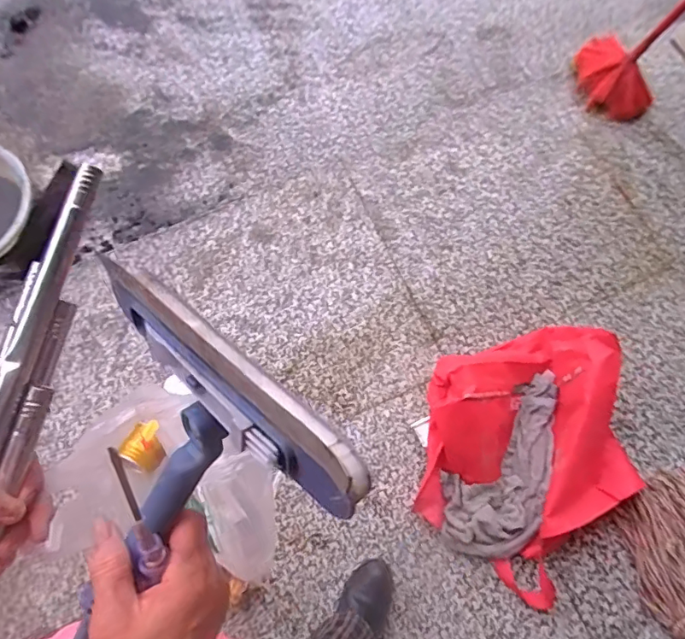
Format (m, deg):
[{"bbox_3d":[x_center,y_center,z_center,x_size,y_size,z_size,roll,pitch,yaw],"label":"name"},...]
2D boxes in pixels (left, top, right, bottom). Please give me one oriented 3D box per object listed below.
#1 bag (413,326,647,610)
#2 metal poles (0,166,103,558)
[{"bbox_3d":[0.357,0.285,0.979,0.415,0.197,0.520,-12,74,-4],"label":"bag"},{"bbox_3d":[-0.228,0.068,0.345,0.034,0.032,0.356,13,82,4],"label":"metal poles"}]

